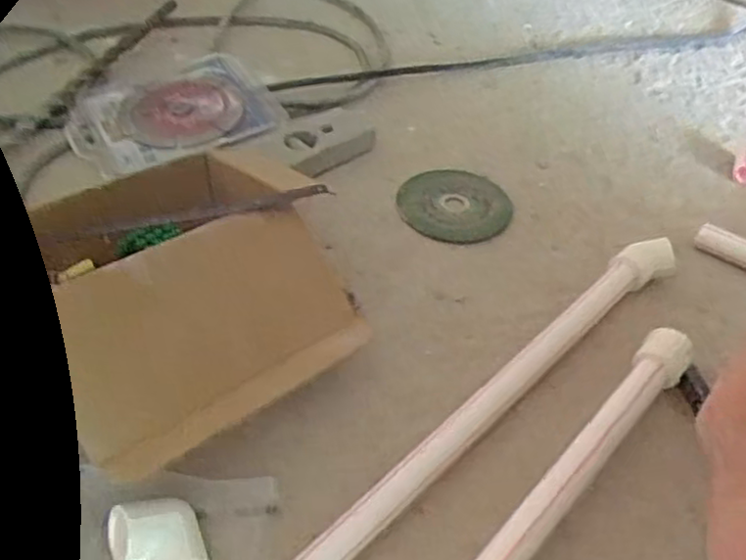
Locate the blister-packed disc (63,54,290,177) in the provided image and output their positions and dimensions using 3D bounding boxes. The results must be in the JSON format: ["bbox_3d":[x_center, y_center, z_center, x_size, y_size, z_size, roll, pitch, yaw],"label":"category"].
[{"bbox_3d":[-0.174,-0.150,0.619,0.172,0.022,0.122,-19,50,-22],"label":"blister-packed disc"}]

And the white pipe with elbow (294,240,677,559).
[{"bbox_3d":[0.063,0.082,0.432,0.418,0.028,0.030,-33,56,-31],"label":"white pipe with elbow"}]

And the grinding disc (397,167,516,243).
[{"bbox_3d":[0.067,-0.064,0.588,0.091,0.008,0.091,2,46,-2],"label":"grinding disc"}]

